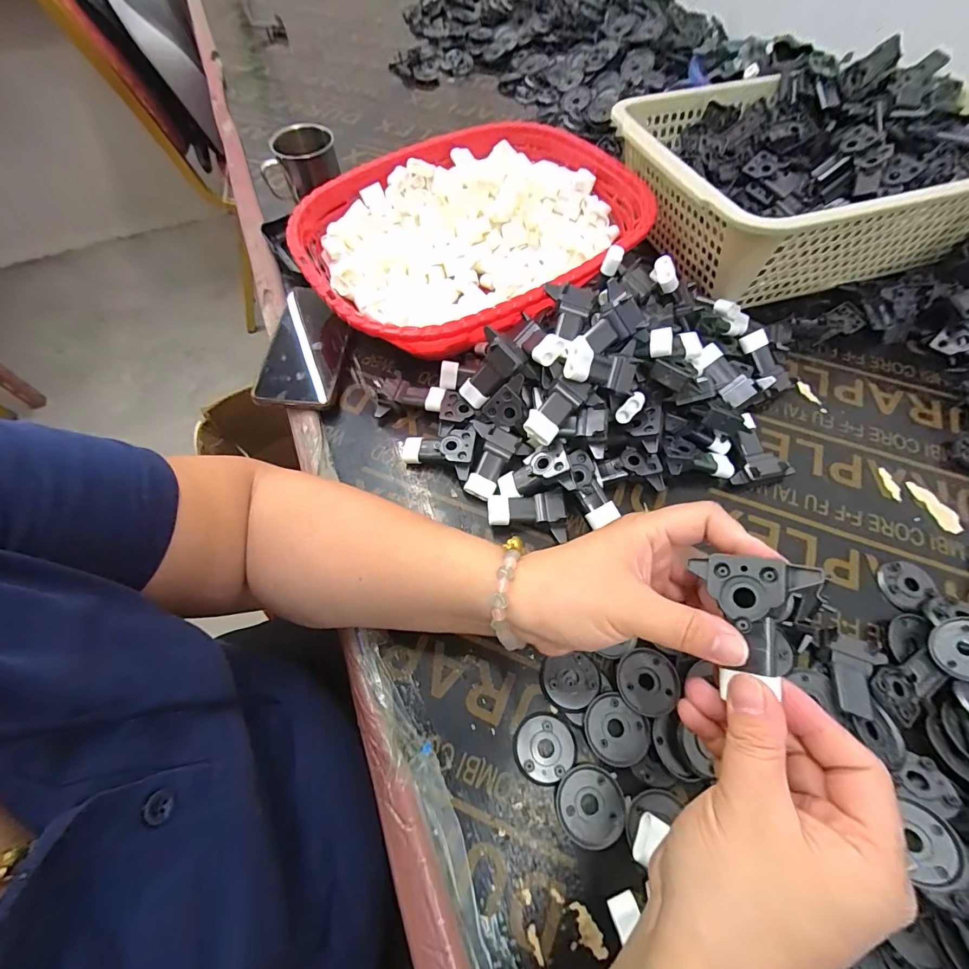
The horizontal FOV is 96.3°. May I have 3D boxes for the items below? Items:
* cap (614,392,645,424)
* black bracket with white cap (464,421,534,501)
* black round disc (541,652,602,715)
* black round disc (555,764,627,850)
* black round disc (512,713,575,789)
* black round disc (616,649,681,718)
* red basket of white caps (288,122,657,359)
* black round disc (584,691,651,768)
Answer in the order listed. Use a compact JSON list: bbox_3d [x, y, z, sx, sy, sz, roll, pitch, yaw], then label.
[{"bbox_3d":[0.123,-0.063,0.365,0.012,0.029,0.012,-8,51,-52],"label":"cap"},{"bbox_3d":[0.005,-0.021,0.383,0.052,0.020,0.063,20,64,11],"label":"black bracket with white cap"},{"bbox_3d":[0.063,0.143,0.313,0.042,0.009,0.036,-17,63,-8],"label":"black round disc"},{"bbox_3d":[0.069,0.207,0.280,0.042,0.004,0.042,-1,62,1],"label":"black round disc"},{"bbox_3d":[0.041,0.180,0.297,0.042,0.005,0.040,-1,62,1],"label":"black round disc"},{"bbox_3d":[0.117,0.138,0.307,0.042,0.004,0.039,-1,62,1],"label":"black round disc"},{"bbox_3d":[-0.005,-0.255,0.469,0.351,0.085,0.274,-30,66,-14],"label":"red basket of white caps"},{"bbox_3d":[0.089,0.169,0.297,0.042,0.007,0.038,38,69,19],"label":"black round disc"}]

